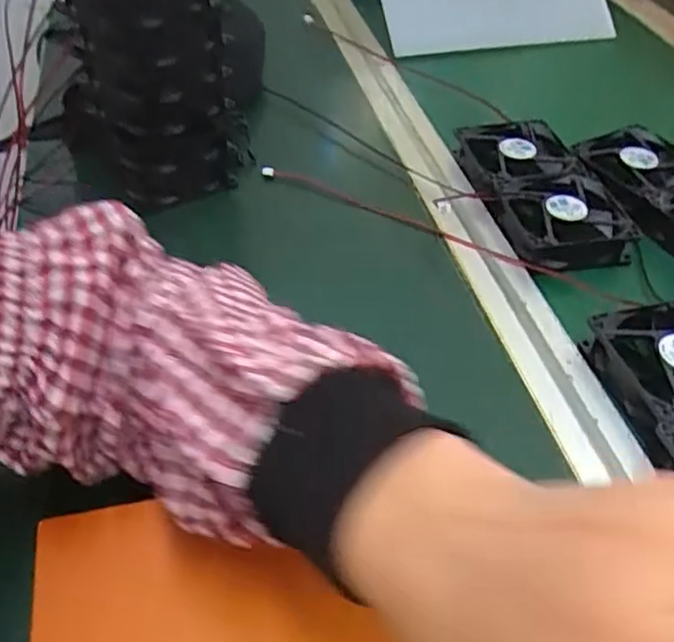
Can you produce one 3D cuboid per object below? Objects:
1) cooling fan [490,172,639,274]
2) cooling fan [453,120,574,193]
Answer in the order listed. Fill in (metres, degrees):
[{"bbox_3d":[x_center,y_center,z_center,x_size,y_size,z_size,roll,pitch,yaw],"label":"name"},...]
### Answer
[{"bbox_3d":[0.160,-0.073,0.495,0.083,0.025,0.075,-4,44,-7],"label":"cooling fan"},{"bbox_3d":[0.145,-0.132,0.552,0.086,0.021,0.088,-6,44,-9],"label":"cooling fan"}]

